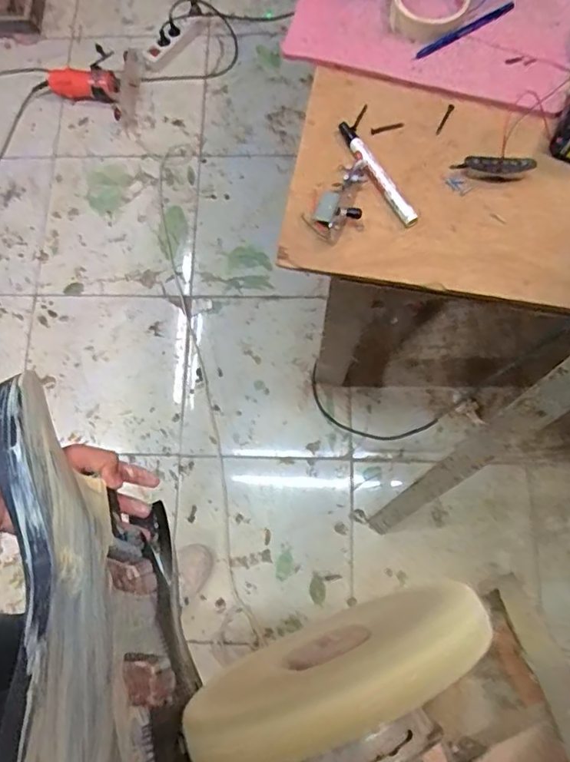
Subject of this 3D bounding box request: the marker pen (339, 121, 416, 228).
[{"bbox_3d":[0.100,-0.232,0.593,0.019,0.014,0.149,-28,76,-6],"label":"marker pen"}]

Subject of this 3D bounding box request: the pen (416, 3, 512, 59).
[{"bbox_3d":[0.211,-0.410,0.622,0.127,0.009,0.007,-27,76,-5],"label":"pen"}]

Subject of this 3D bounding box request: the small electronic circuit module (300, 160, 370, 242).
[{"bbox_3d":[0.064,-0.197,0.581,0.050,0.018,0.090,39,80,11],"label":"small electronic circuit module"}]

